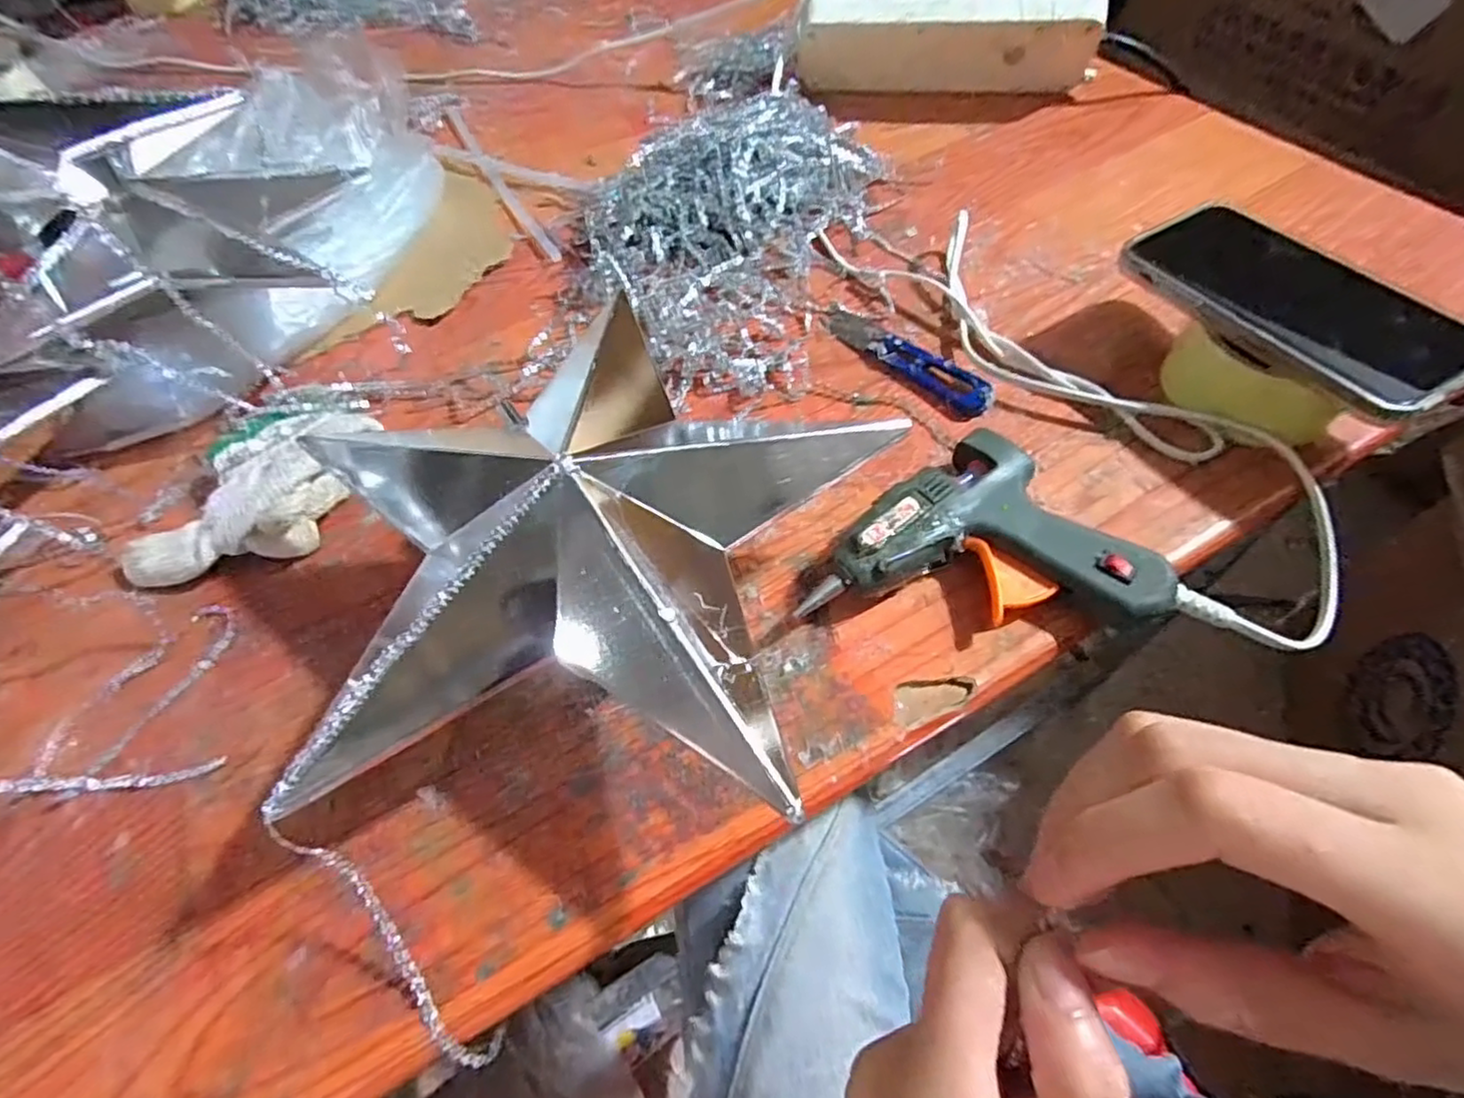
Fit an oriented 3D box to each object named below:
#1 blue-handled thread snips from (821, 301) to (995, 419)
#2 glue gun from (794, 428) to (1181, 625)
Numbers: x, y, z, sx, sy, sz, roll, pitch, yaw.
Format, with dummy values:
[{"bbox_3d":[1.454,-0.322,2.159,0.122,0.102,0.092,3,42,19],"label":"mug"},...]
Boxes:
[{"bbox_3d":[0.098,-0.114,0.393,0.026,0.010,0.121,-36,62,-17],"label":"blue-handled thread snips"},{"bbox_3d":[0.113,-0.009,0.312,0.147,0.030,0.099,2,58,6],"label":"glue gun"}]

